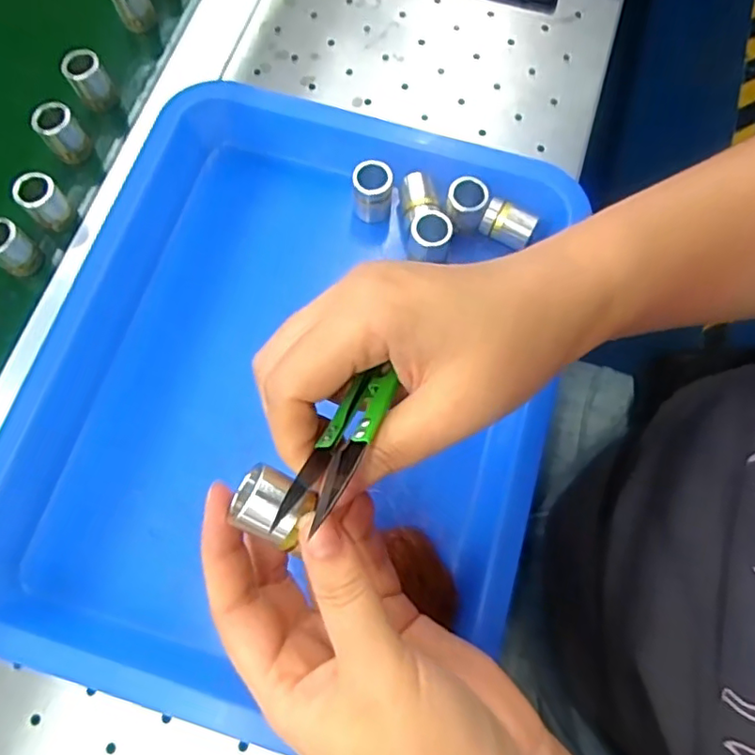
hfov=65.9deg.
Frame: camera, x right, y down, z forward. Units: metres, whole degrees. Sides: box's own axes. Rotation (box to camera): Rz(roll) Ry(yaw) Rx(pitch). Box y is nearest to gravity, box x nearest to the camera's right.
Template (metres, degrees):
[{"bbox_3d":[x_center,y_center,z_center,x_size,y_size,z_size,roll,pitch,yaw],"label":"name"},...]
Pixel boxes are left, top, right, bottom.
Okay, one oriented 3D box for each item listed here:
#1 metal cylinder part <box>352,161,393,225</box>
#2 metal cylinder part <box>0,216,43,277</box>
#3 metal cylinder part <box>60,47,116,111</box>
[{"bbox_3d":[-0.003,-0.109,0.345,0.023,0.033,0.022,0,72,-1],"label":"metal cylinder part"},{"bbox_3d":[-0.217,-0.076,0.347,0.018,0.040,0.022,37,75,10],"label":"metal cylinder part"},{"bbox_3d":[-0.187,-0.191,0.383,0.022,0.041,0.018,-26,74,-9],"label":"metal cylinder part"}]

